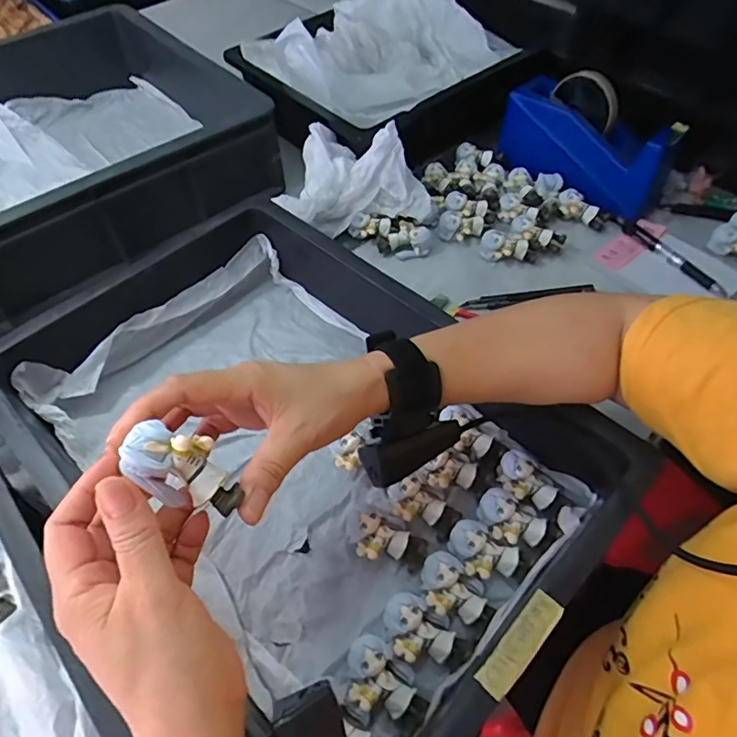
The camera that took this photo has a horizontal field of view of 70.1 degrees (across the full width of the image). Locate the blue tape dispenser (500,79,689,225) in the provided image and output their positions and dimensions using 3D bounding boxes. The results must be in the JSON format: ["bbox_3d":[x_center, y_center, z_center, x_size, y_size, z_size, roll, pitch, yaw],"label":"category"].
[{"bbox_3d":[0.267,-0.275,0.638,0.089,0.082,0.202,-36,61,-22],"label":"blue tape dispenser"}]

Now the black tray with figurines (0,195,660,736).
[{"bbox_3d":[-0.062,0.054,0.435,0.460,0.096,0.304,36,63,25],"label":"black tray with figurines"}]

